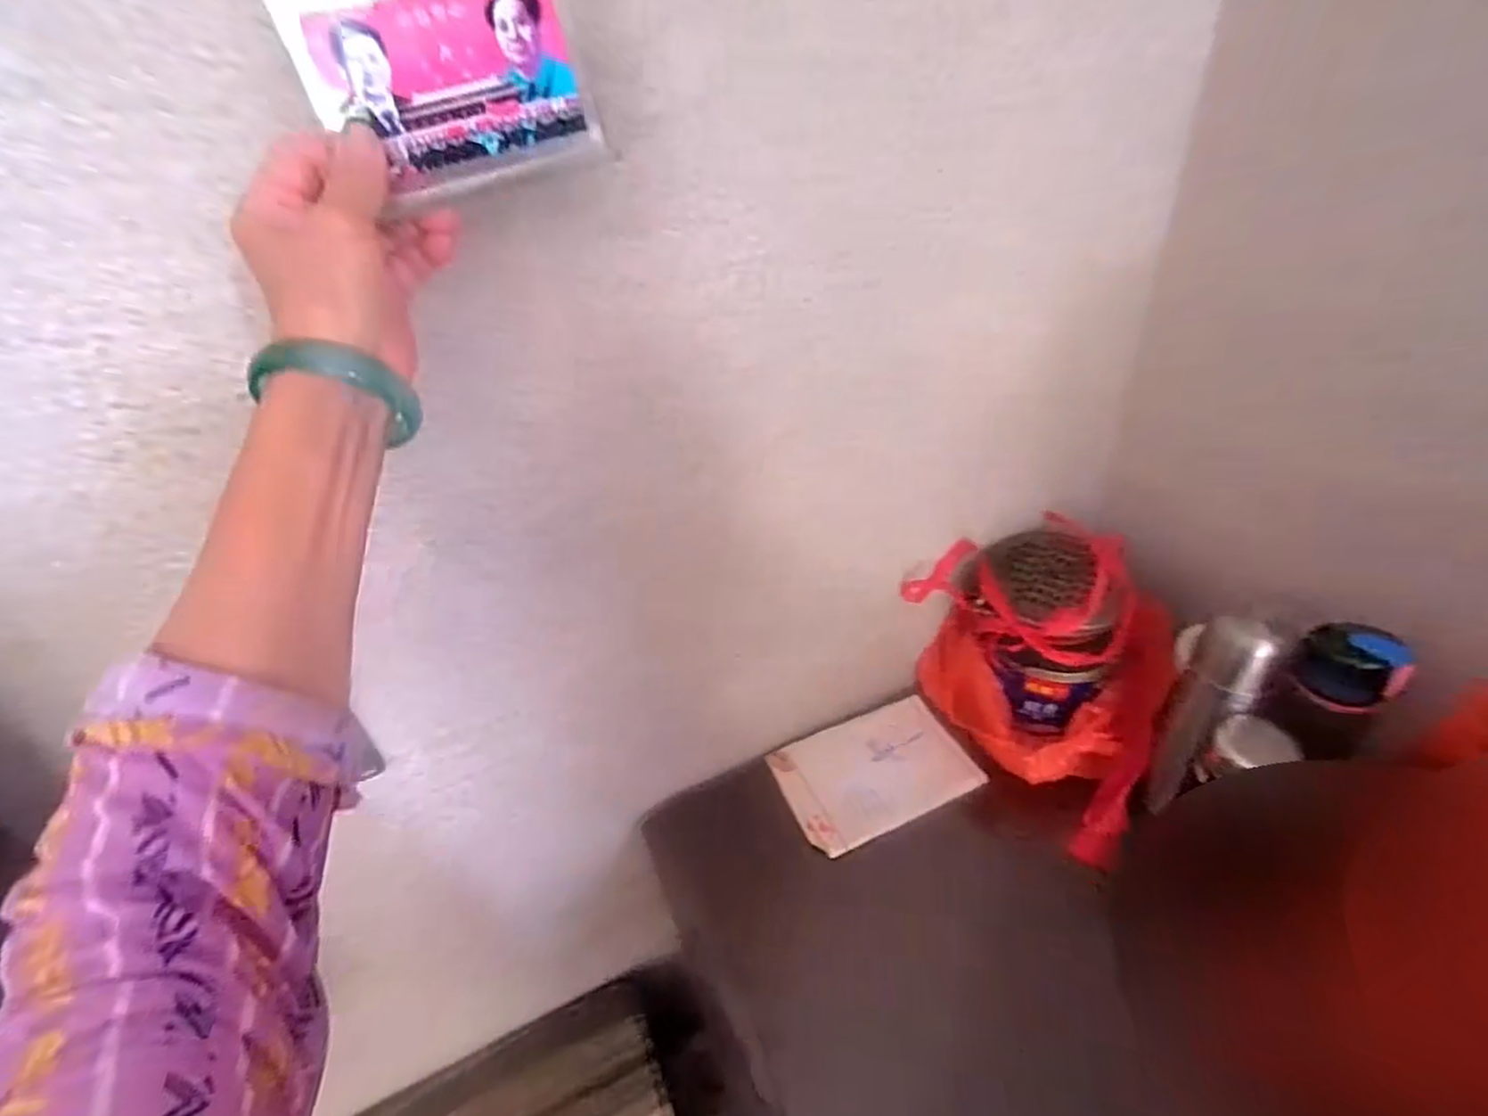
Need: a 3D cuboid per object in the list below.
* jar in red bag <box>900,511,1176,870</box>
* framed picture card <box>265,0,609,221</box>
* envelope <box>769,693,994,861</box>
[{"bbox_3d":[0.311,0.100,0.707,0.181,0.178,0.229,-25,41,-21],"label":"jar in red bag"},{"bbox_3d":[-0.126,-0.207,0.301,0.115,0.080,0.007,-17,38,-12],"label":"framed picture card"},{"bbox_3d":[0.134,0.221,0.724,0.189,0.009,0.133,-19,39,-14],"label":"envelope"}]

